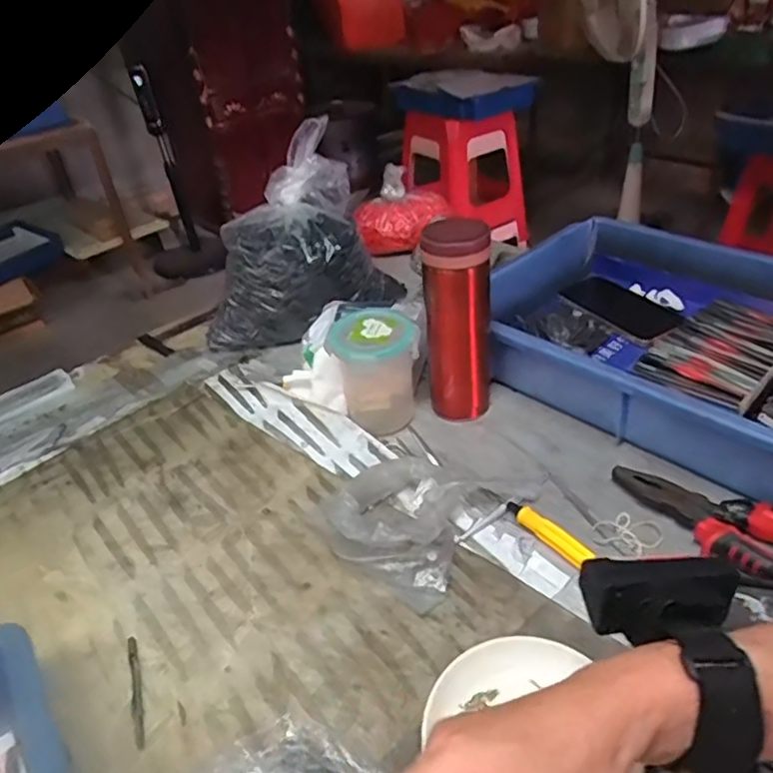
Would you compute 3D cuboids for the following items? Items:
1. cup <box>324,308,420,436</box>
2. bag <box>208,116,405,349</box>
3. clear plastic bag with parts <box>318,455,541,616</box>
[{"bbox_3d":[-0.009,-0.011,0.609,0.082,0.105,0.072,-5,34,1],"label":"cup"},{"bbox_3d":[-0.107,-0.162,0.752,0.192,0.207,0.158,5,36,15],"label":"bag"},{"bbox_3d":[0.025,0.092,0.526,0.134,0.031,0.152,23,44,36],"label":"clear plastic bag with parts"}]

